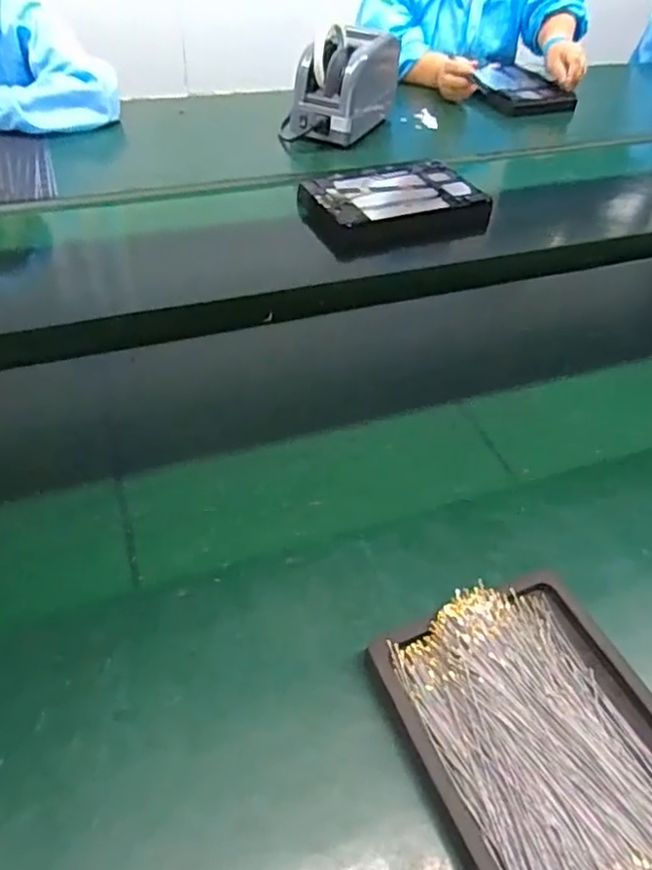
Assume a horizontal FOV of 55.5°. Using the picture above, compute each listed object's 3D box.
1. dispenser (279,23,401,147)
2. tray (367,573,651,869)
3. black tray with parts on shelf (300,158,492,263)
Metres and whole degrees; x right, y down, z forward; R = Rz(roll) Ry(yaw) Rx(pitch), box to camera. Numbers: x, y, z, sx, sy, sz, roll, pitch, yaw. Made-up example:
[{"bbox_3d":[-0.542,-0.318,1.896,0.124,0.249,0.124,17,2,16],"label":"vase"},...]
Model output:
[{"bbox_3d":[0.032,-0.596,1.048,0.124,0.148,0.203,20,49,14],"label":"dispenser"},{"bbox_3d":[0.147,0.208,0.366,0.155,0.032,0.246,-16,50,-19],"label":"tray"},{"bbox_3d":[0.094,-0.338,0.913,0.257,0.060,0.154,-17,50,-19],"label":"black tray with parts on shelf"}]

